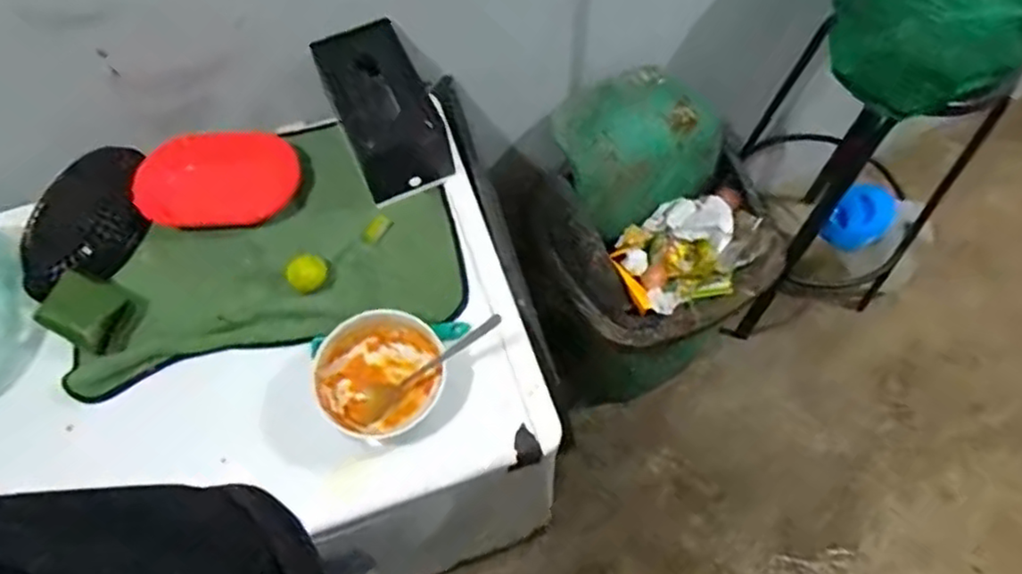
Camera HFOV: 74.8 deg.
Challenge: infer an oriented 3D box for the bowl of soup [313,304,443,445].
[{"bbox_3d":[-0.132,0.088,0.685,0.108,0.059,0.132,33,70,17],"label":"bowl of soup"}]

